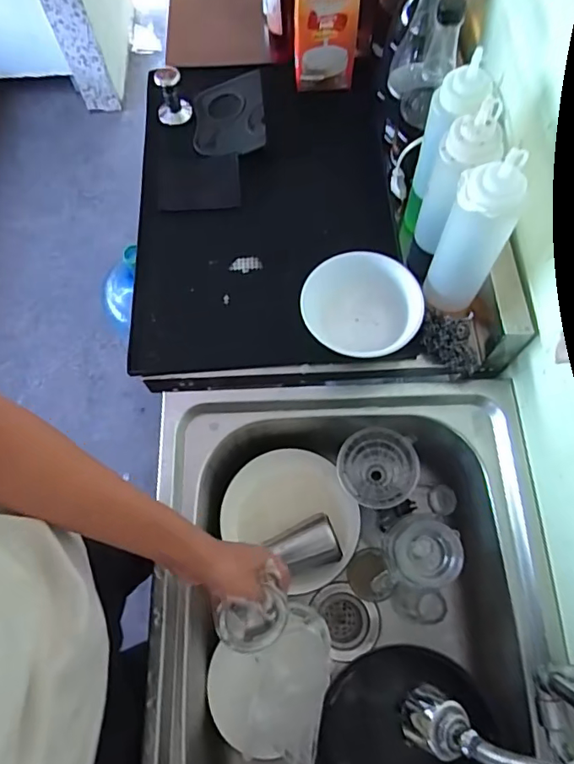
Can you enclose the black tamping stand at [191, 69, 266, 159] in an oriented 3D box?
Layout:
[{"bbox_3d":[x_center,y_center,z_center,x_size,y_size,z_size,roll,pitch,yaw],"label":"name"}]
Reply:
[{"bbox_3d":[-0.099,-0.451,0.862,0.116,0.016,0.164,-5,68,0],"label":"black tamping stand"}]

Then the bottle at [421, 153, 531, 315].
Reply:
[{"bbox_3d":[0.220,-0.170,0.613,0.073,0.222,0.064,25,71,11],"label":"bottle"}]

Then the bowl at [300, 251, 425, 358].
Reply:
[{"bbox_3d":[0.106,-0.095,0.693,0.149,0.061,0.147,-1,68,2],"label":"bowl"}]

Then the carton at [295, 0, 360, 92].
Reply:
[{"bbox_3d":[0.063,-0.575,0.816,0.100,0.183,0.068,6,68,4],"label":"carton"}]

